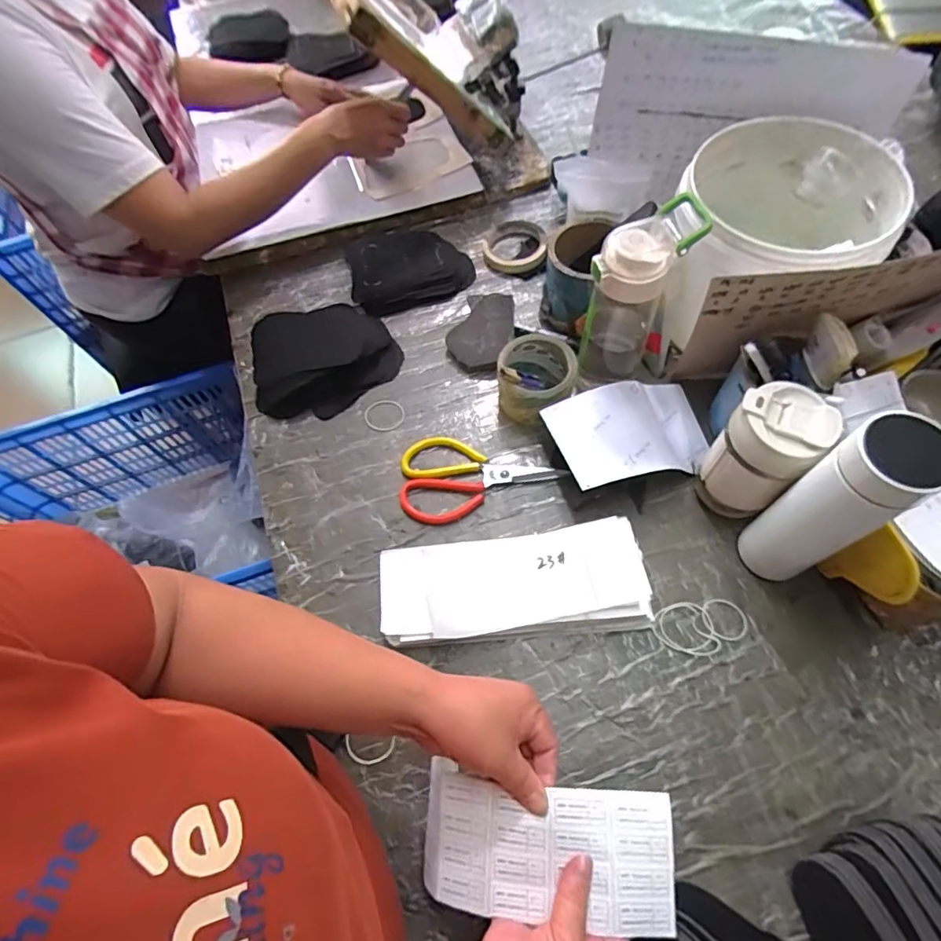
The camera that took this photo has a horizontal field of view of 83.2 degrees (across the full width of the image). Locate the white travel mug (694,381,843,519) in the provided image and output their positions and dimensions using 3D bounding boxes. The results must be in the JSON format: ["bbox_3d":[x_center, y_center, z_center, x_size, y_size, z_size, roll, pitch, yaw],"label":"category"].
[{"bbox_3d":[0.281,-0.013,0.528,0.078,0.156,0.071,-2,63,3],"label":"white travel mug"}]

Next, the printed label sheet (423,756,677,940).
[{"bbox_3d":[0.051,0.271,0.380,0.176,0.032,0.086,-2,61,12],"label":"printed label sheet"}]

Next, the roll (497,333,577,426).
[{"bbox_3d":[0.079,-0.111,0.643,0.087,0.072,0.091,-2,63,3],"label":"roll"}]

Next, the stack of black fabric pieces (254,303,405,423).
[{"bbox_3d":[-0.192,-0.148,0.693,0.193,0.046,0.158,-15,63,-4],"label":"stack of black fabric pieces"}]

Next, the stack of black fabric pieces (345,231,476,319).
[{"bbox_3d":[-0.092,-0.302,0.775,0.176,0.038,0.159,-21,64,-6],"label":"stack of black fabric pieces"}]

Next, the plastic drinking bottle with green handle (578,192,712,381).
[{"bbox_3d":[0.174,-0.179,0.569,0.087,0.199,0.084,22,67,14],"label":"plastic drinking bottle with green handle"}]

